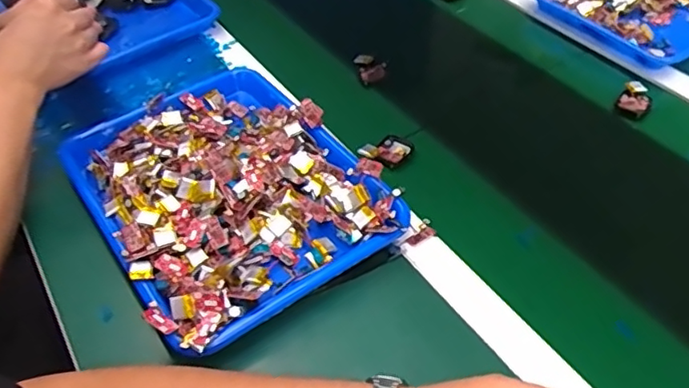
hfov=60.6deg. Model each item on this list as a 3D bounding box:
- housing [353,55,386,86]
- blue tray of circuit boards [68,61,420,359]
[{"bbox_3d":[0.034,-0.169,0.789,0.034,0.018,0.049,-13,47,-9],"label":"housing"},{"bbox_3d":[-0.122,-0.011,0.614,0.258,0.063,0.330,-28,51,-22],"label":"blue tray of circuit boards"}]

